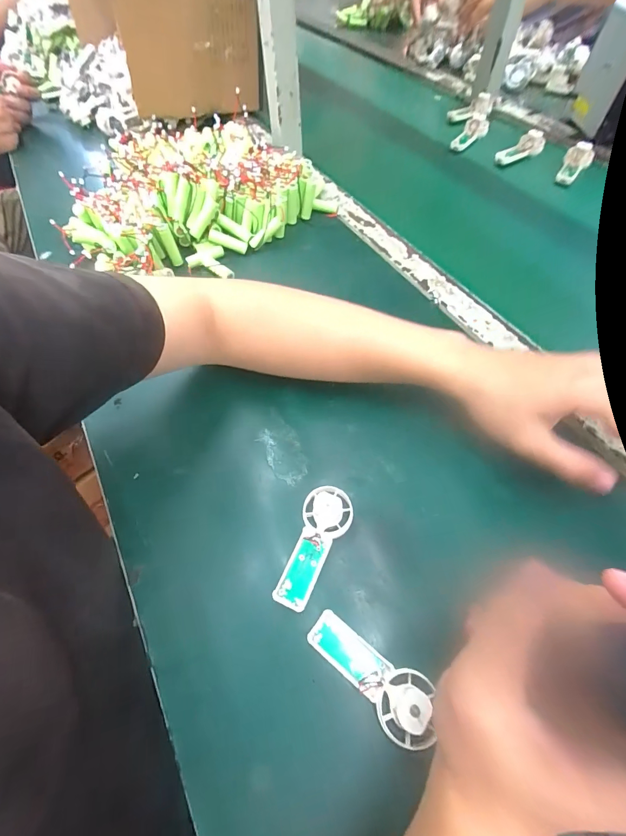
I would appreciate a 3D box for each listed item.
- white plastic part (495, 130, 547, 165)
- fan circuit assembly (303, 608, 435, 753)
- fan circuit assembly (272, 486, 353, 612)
[{"bbox_3d":[0.350,-0.453,0.625,0.085,0.030,0.035,-31,63,-18],"label":"white plastic part"},{"bbox_3d":[0.037,0.164,0.241,0.087,0.016,0.036,29,62,31],"label":"fan circuit assembly"},{"bbox_3d":[0.002,0.099,0.288,0.037,0.021,0.091,17,60,12],"label":"fan circuit assembly"}]

